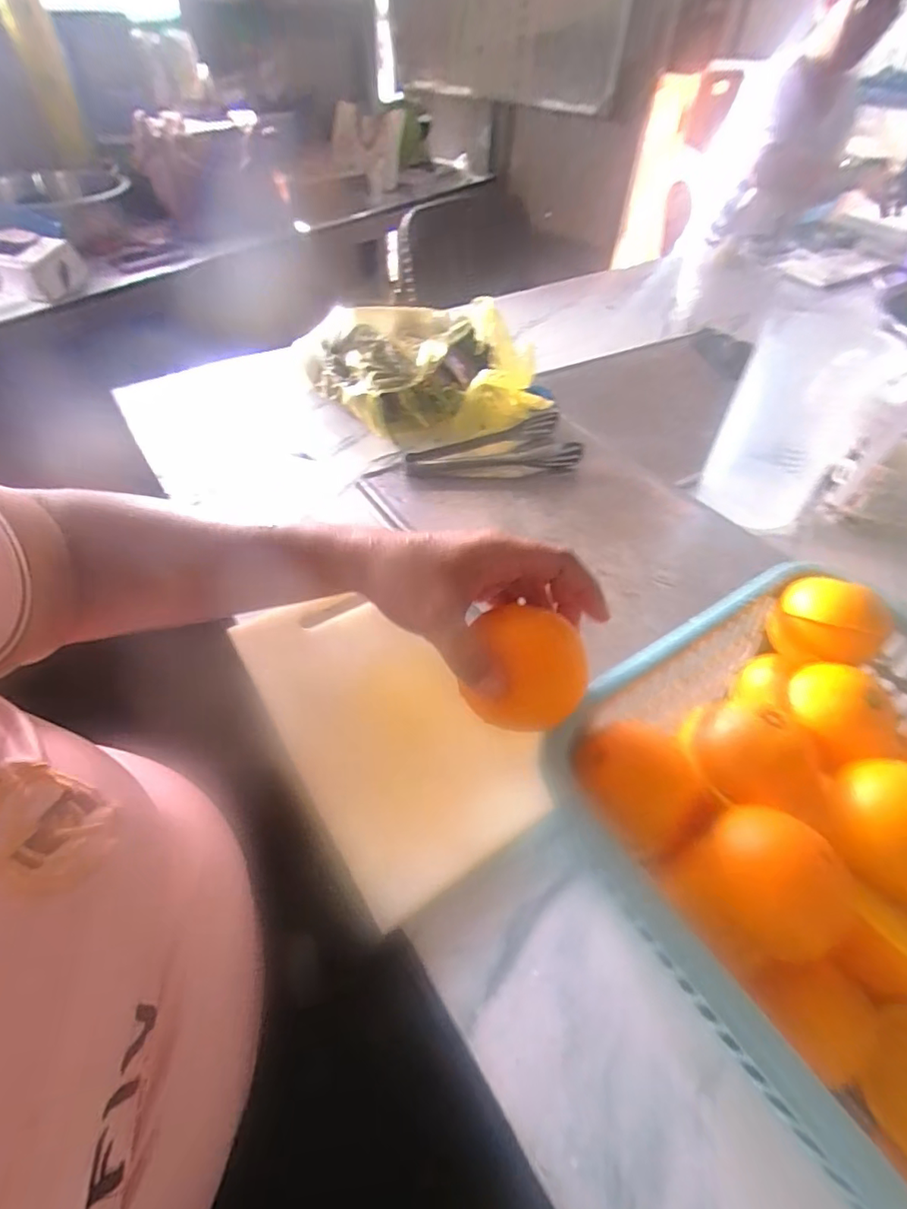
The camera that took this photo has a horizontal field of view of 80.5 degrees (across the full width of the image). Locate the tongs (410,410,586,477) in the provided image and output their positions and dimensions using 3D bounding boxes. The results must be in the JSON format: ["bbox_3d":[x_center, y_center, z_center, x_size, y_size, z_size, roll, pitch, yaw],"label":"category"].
[{"bbox_3d":[0.047,-0.202,0.698,0.220,0.042,0.088,-6,50,-8],"label":"tongs"}]

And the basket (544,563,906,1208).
[{"bbox_3d":[0.269,0.173,0.319,0.290,0.138,0.374,-25,55,-22],"label":"basket"}]

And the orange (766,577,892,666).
[{"bbox_3d":[0.271,0.017,0.397,0.066,0.068,0.065,-2,49,-5],"label":"orange"}]

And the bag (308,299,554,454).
[{"bbox_3d":[-0.052,-0.334,0.761,0.313,0.109,0.221,-8,50,-9],"label":"bag"}]

